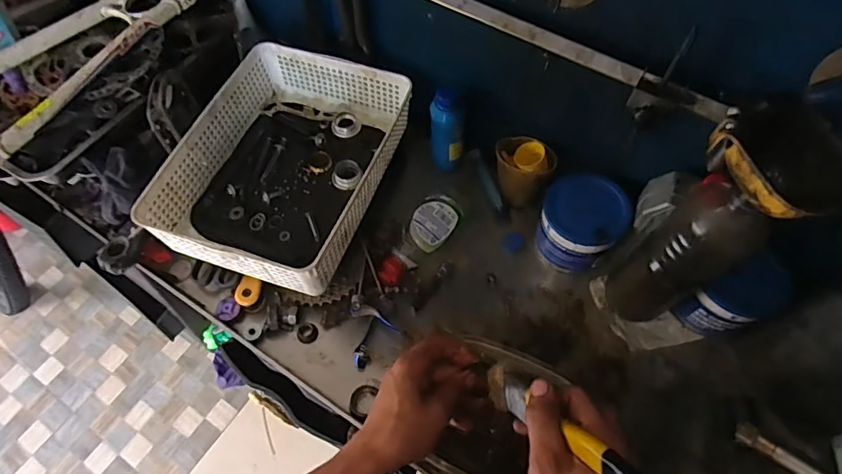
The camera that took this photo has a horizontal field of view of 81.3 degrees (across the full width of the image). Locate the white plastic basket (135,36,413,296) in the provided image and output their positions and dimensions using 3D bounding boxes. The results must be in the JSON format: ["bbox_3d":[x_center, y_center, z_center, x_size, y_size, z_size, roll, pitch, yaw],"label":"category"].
[{"bbox_3d":[-0.179,-0.103,0.666,0.242,0.084,0.325,17,61,10],"label":"white plastic basket"}]

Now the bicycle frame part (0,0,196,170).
[{"bbox_3d":[-0.527,-0.264,0.714,0.181,0.048,0.379,27,64,16],"label":"bicycle frame part"}]

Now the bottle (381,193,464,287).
[{"bbox_3d":[-0.002,0.005,0.666,0.059,0.040,0.147,32,65,18],"label":"bottle"}]

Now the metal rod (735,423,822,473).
[{"bbox_3d":[0.382,0.232,0.495,0.115,0.019,0.016,32,64,32],"label":"metal rod"}]

